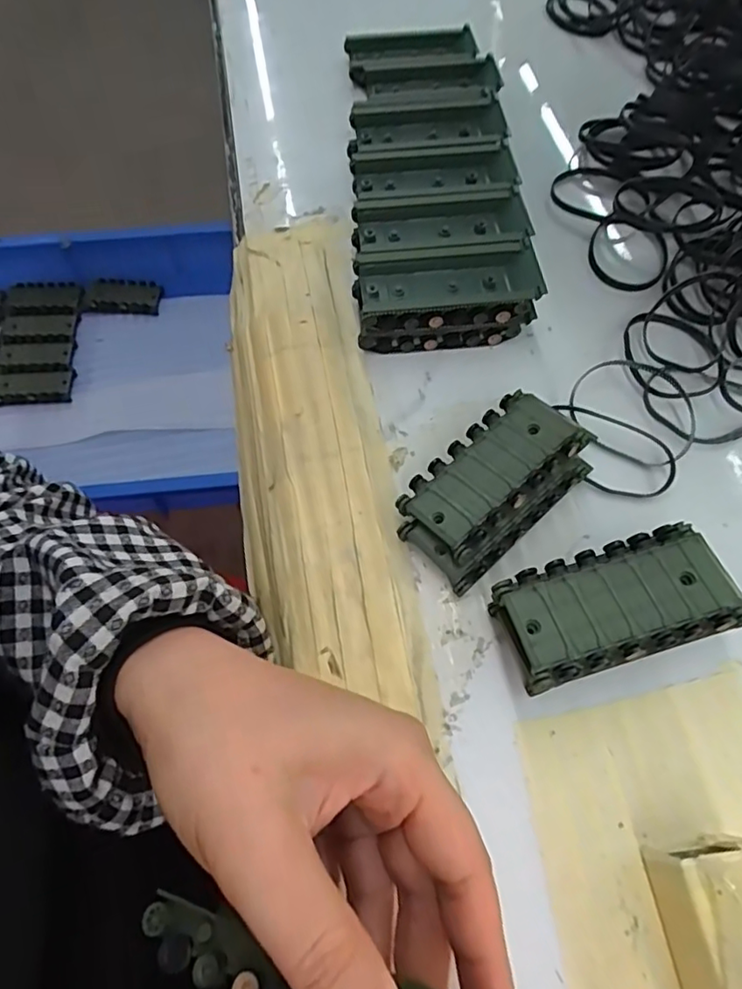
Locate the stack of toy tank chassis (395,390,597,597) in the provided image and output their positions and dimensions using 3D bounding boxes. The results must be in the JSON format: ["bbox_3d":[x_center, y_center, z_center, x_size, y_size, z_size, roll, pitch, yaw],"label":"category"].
[{"bbox_3d":[0.059,-0.005,0.279,0.094,0.028,0.052,-39,70,-17],"label":"stack of toy tank chassis"}]

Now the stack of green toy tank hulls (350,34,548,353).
[{"bbox_3d":[0.038,-0.222,0.382,0.100,0.033,0.293,-1,63,0],"label":"stack of green toy tank hulls"}]

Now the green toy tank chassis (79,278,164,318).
[{"bbox_3d":[-0.311,-0.246,0.722,0.097,0.019,0.046,1,63,-1],"label":"green toy tank chassis"}]

